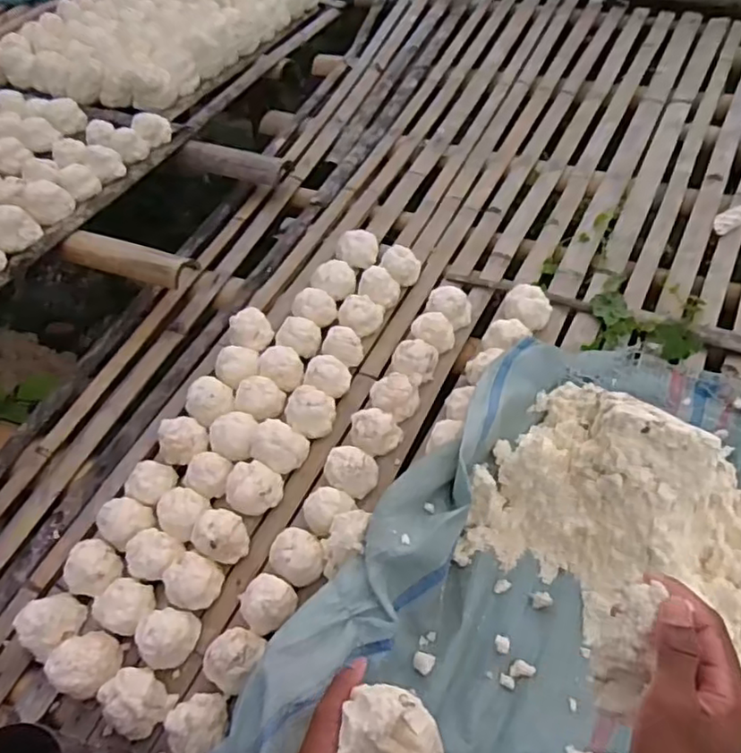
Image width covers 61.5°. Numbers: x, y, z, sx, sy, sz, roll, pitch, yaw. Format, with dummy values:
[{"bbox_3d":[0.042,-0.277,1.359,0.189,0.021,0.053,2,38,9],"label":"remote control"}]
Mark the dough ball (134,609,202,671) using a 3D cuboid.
[{"bbox_3d":[-0.245,0.314,0.754,0.058,0.049,0.071,16,54,13],"label":"dough ball"}]

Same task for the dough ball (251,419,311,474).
[{"bbox_3d":[-0.137,0.098,0.900,0.075,0.054,0.070,-1,52,1],"label":"dough ball"}]

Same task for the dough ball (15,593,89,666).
[{"bbox_3d":[-0.399,0.314,0.789,0.072,0.063,0.074,27,58,21],"label":"dough ball"}]

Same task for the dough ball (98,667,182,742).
[{"bbox_3d":[-0.270,0.372,0.713,0.065,0.047,0.063,-1,52,1],"label":"dough ball"}]

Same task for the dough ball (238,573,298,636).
[{"bbox_3d":[-0.124,0.284,0.771,0.065,0.056,0.065,-1,52,1],"label":"dough ball"}]

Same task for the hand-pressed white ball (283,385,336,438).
[{"bbox_3d":[-0.090,0.053,0.940,0.073,0.056,0.074,-1,52,1],"label":"hand-pressed white ball"}]

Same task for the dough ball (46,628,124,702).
[{"bbox_3d":[-0.340,0.347,0.748,0.075,0.058,0.071,-1,52,1],"label":"dough ball"}]

